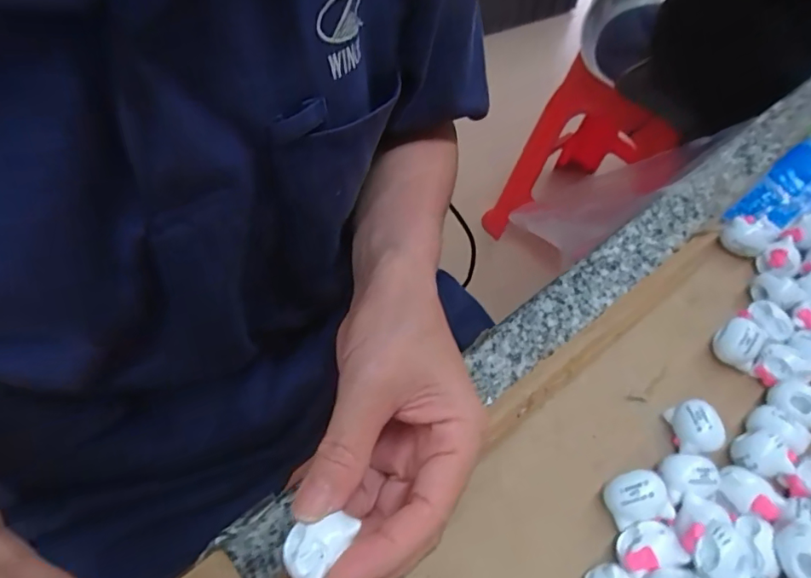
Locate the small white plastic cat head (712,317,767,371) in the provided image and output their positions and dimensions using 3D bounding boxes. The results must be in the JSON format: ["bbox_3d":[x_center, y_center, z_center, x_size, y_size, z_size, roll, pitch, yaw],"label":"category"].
[{"bbox_3d":[0.182,0.030,0.289,0.021,0.022,0.019,23,56,11],"label":"small white plastic cat head"}]

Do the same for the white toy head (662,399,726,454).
[{"bbox_3d":[0.141,0.068,0.257,0.016,0.021,0.024,4,55,-2],"label":"white toy head"}]

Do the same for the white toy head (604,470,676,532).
[{"bbox_3d":[0.104,0.094,0.236,0.023,0.020,0.021,-10,56,-12],"label":"white toy head"}]

